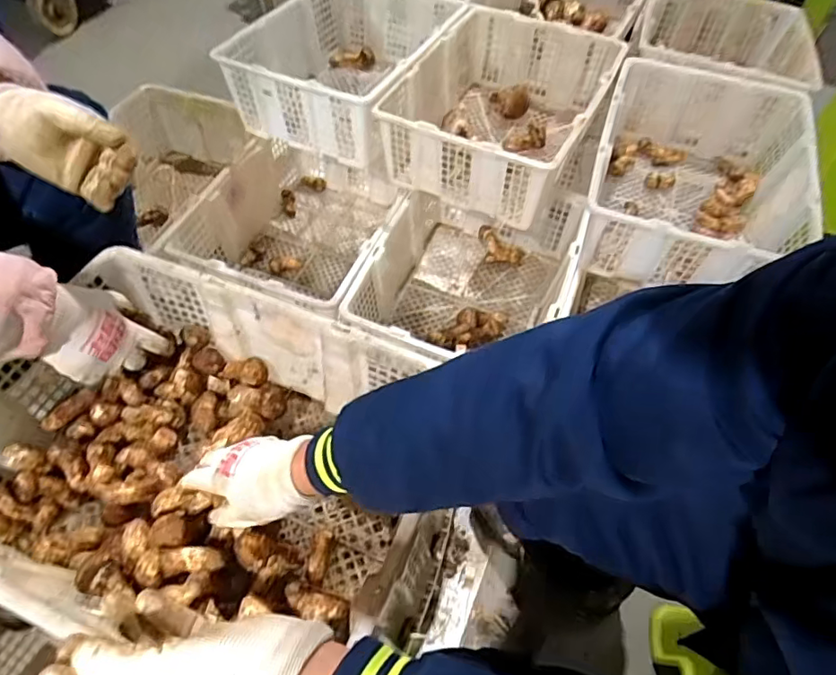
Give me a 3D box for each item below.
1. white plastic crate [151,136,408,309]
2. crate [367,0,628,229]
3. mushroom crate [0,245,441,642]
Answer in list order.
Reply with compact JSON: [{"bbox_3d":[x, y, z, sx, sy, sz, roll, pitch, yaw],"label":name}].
[{"bbox_3d":[-0.231,-0.227,1.138,0.358,0.179,0.468,20,55,10],"label":"white plastic crate"},{"bbox_3d":[0.178,-0.478,1.120,0.372,0.181,0.561,24,56,13],"label":"crate"},{"bbox_3d":[-0.246,0.133,0.590,0.435,0.168,0.354,20,55,10],"label":"mushroom crate"}]

